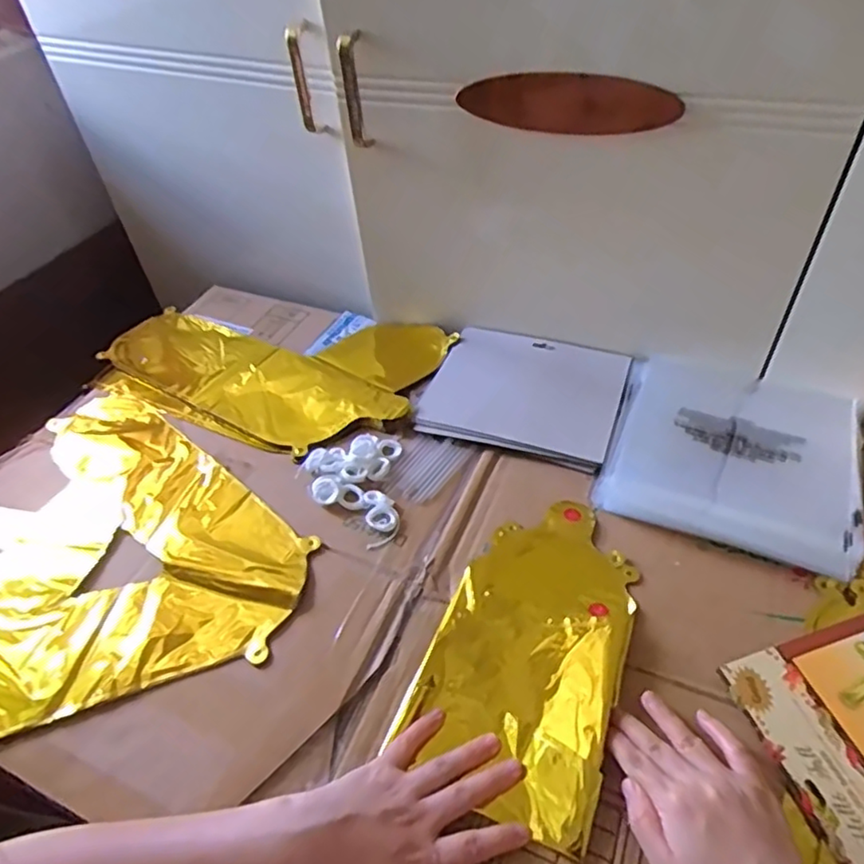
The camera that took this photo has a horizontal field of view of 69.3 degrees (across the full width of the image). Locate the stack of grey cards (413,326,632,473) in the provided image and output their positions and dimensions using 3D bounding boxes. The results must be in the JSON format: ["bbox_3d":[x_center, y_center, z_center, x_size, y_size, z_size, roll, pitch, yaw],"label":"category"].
[{"bbox_3d":[0.099,-0.045,0.675,0.201,0.013,0.169,14,50,18],"label":"stack of grey cards"}]

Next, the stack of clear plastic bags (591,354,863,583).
[{"bbox_3d":[0.290,0.013,0.600,0.216,0.015,0.221,17,51,21],"label":"stack of clear plastic bags"}]

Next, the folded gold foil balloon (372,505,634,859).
[{"bbox_3d":[0.079,0.159,0.496,0.142,0.021,0.253,15,50,19],"label":"folded gold foil balloon"}]

